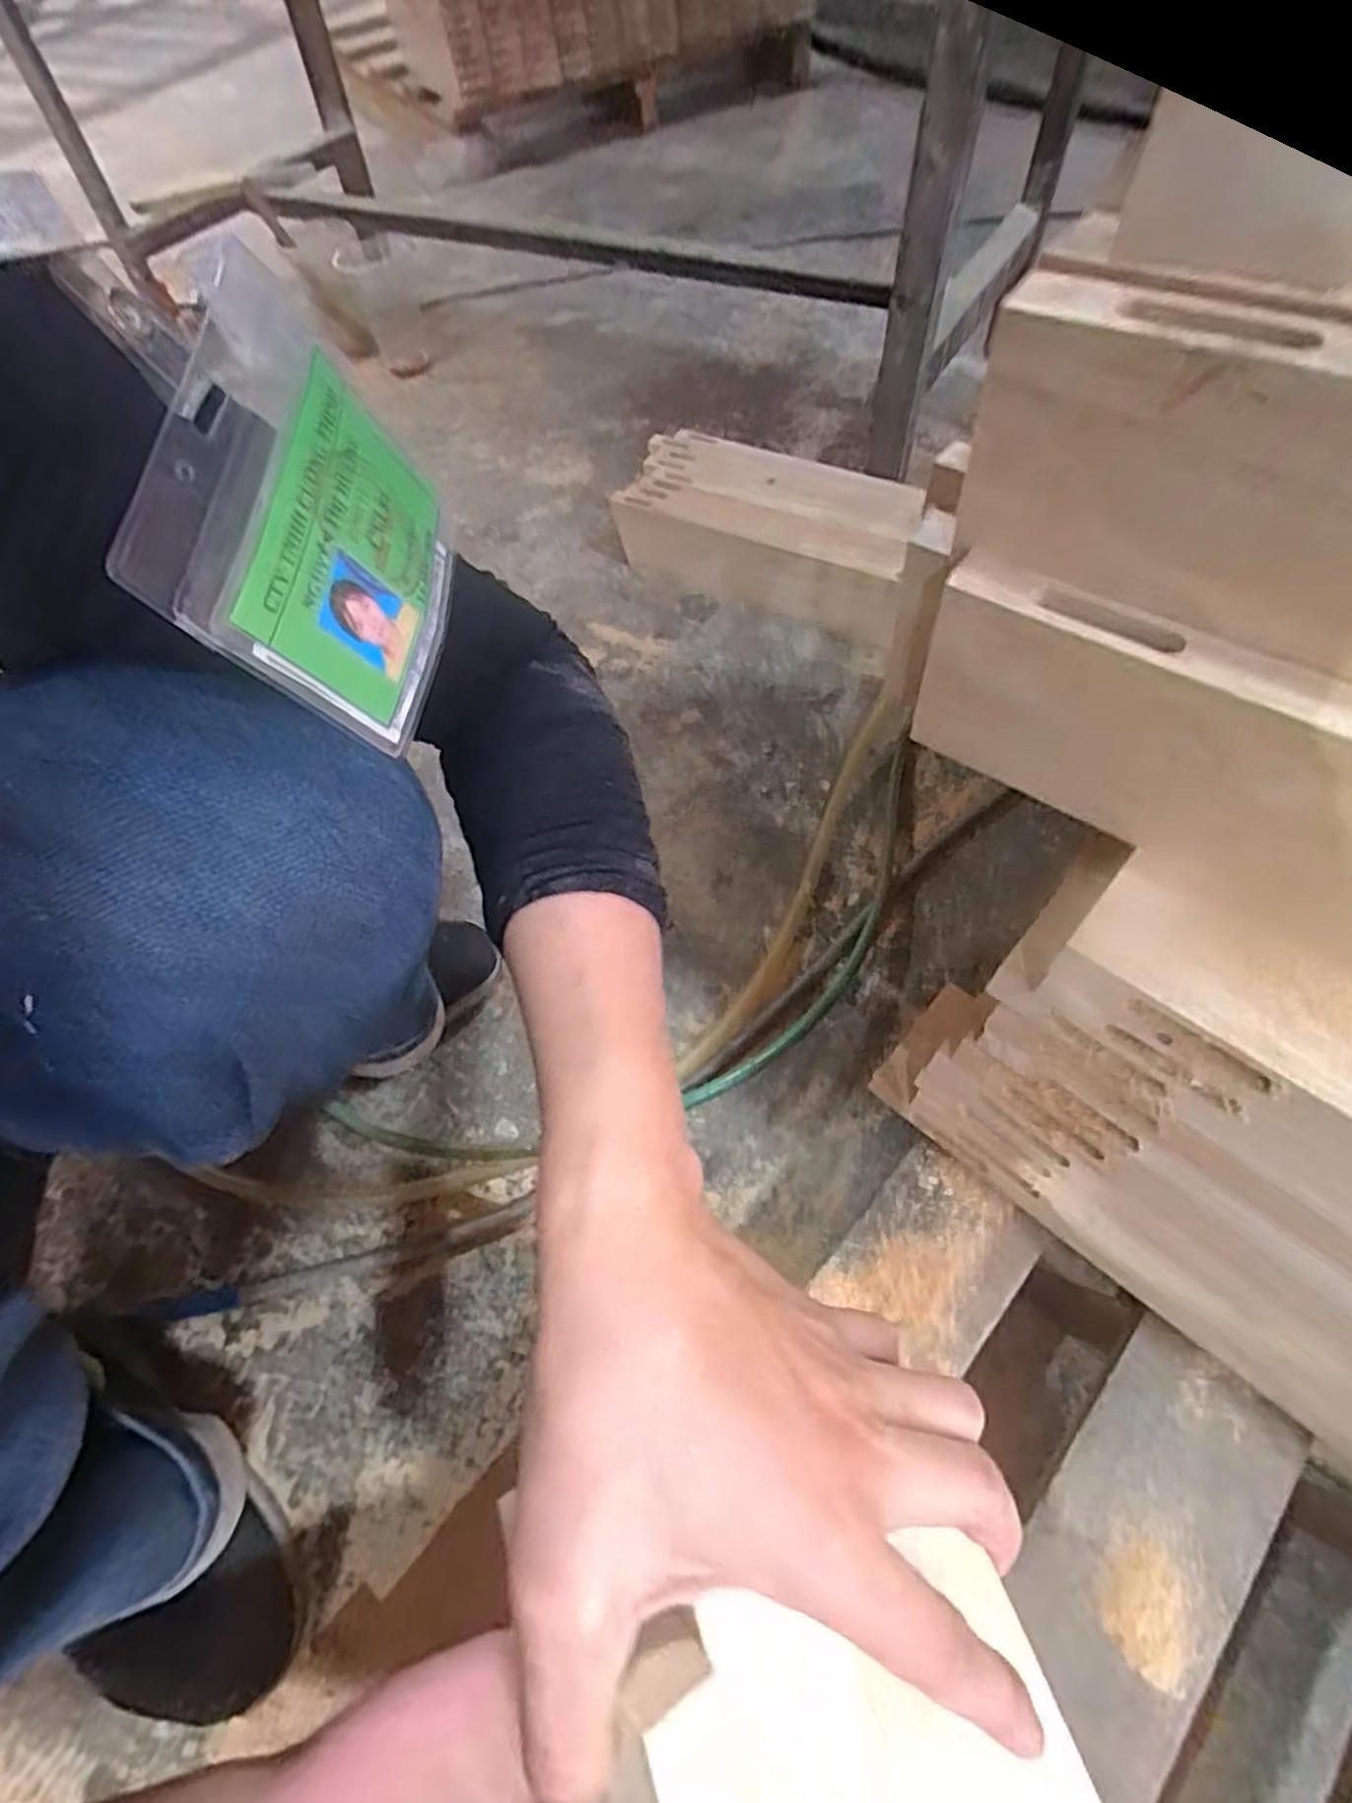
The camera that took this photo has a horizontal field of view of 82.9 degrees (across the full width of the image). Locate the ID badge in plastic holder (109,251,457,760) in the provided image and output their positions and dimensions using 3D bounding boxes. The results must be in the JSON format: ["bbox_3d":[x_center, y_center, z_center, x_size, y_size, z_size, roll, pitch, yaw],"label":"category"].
[{"bbox_3d":[-0.092,-0.097,0.201,0.007,0.081,0.092,0,74,29],"label":"ID badge in plastic holder"}]

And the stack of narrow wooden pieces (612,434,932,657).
[{"bbox_3d":[0.111,-0.402,0.835,0.347,0.093,0.169,23,62,16],"label":"stack of narrow wooden pieces"}]

